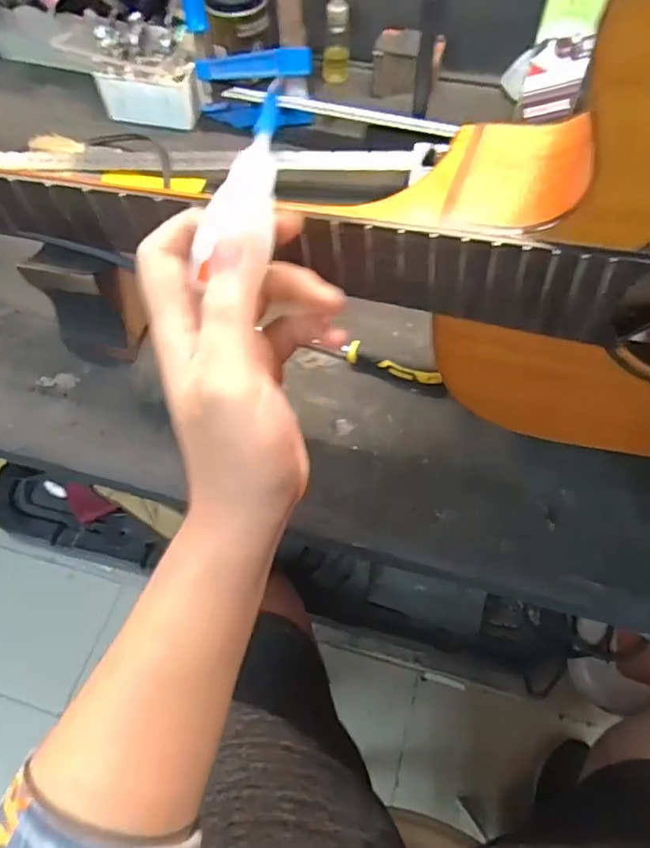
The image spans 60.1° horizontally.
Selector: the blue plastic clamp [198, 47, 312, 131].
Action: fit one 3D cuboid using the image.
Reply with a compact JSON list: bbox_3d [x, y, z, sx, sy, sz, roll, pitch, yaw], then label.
[{"bbox_3d":[-0.075,-0.365,0.612,0.122,0.062,0.042,0,60,0],"label":"blue plastic clamp"}]

